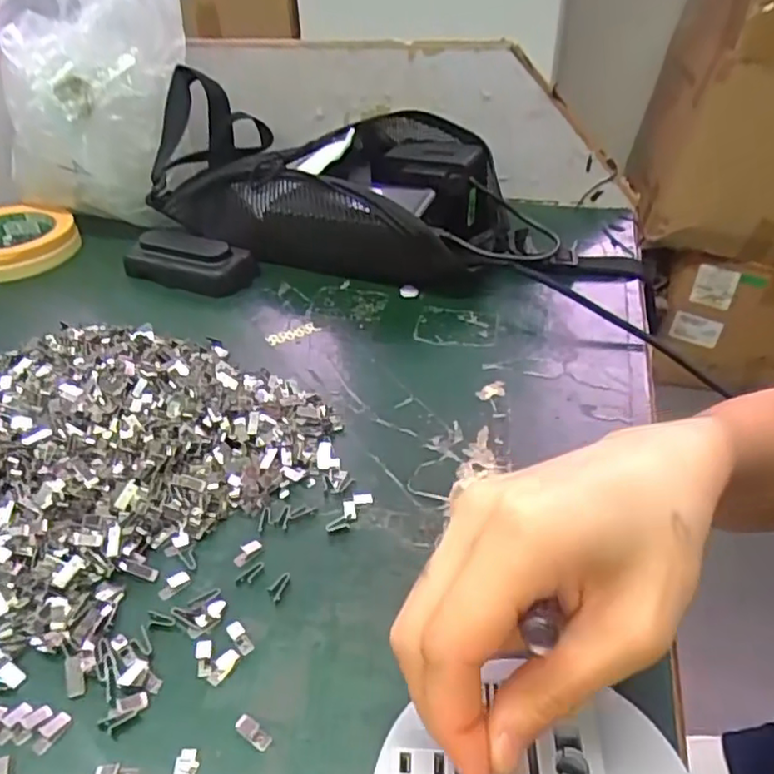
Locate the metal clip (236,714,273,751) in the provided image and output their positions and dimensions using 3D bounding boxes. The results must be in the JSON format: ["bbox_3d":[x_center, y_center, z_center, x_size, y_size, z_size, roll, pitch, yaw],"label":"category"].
[{"bbox_3d":[-0.049,0.125,0.233,0.016,0.004,0.006,25,45,29],"label":"metal clip"}]

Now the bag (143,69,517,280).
[{"bbox_3d":[-0.057,-0.168,0.535,0.317,0.093,0.137,16,41,20],"label":"bag"}]

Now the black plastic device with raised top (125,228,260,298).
[{"bbox_3d":[-0.158,-0.101,0.514,0.103,0.040,0.040,16,41,20],"label":"black plastic device with raised top"}]

